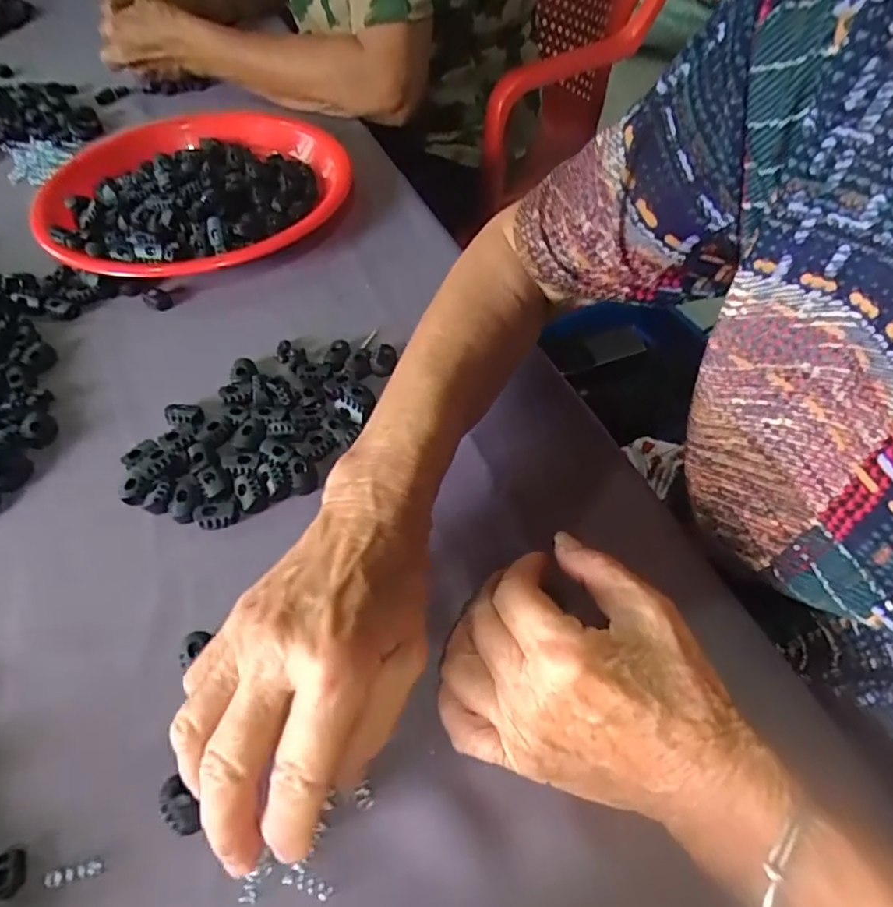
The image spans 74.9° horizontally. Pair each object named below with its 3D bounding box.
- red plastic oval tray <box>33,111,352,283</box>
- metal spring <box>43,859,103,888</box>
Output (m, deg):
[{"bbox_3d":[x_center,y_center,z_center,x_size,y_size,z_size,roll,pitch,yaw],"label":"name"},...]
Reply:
[{"bbox_3d":[-0.210,-0.229,0.502,0.249,0.043,0.245,-7,52,-6],"label":"red plastic oval tray"},{"bbox_3d":[-0.144,0.161,0.223,0.021,0.004,0.005,-11,52,-8],"label":"metal spring"}]

